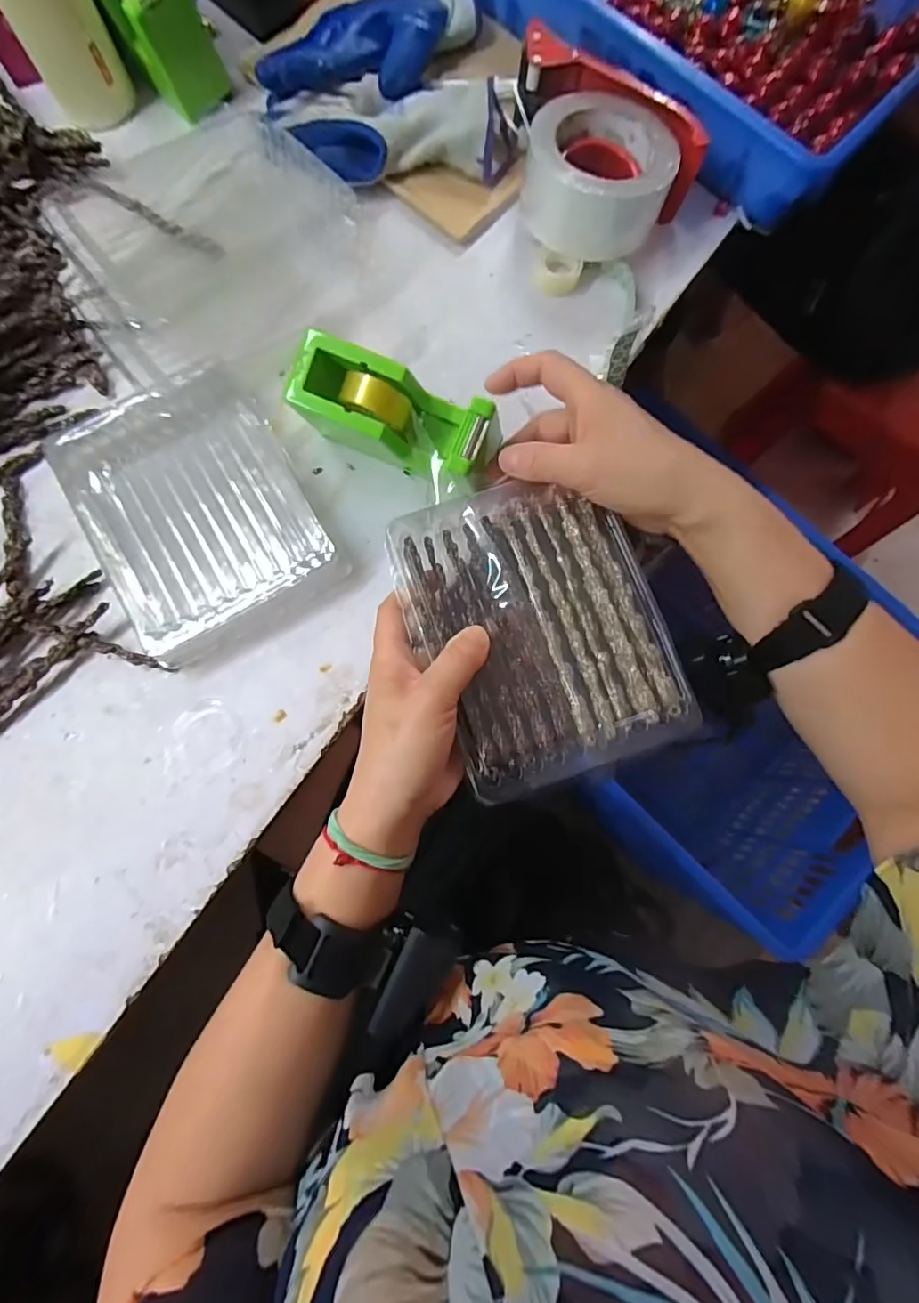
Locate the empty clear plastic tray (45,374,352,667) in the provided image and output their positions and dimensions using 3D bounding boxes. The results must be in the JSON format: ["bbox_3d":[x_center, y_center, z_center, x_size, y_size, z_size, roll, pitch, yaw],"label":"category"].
[{"bbox_3d":[-0.183,-0.101,0.369,0.143,0.029,0.176,-29,84,-8],"label":"empty clear plastic tray"}]

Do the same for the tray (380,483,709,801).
[{"bbox_3d":[0.046,-0.017,0.319,0.140,0.025,0.178,-18,83,-6],"label":"tray"}]

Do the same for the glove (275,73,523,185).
[{"bbox_3d":[-0.044,-0.421,0.416,0.199,0.033,0.078,-5,82,-5],"label":"glove"}]

